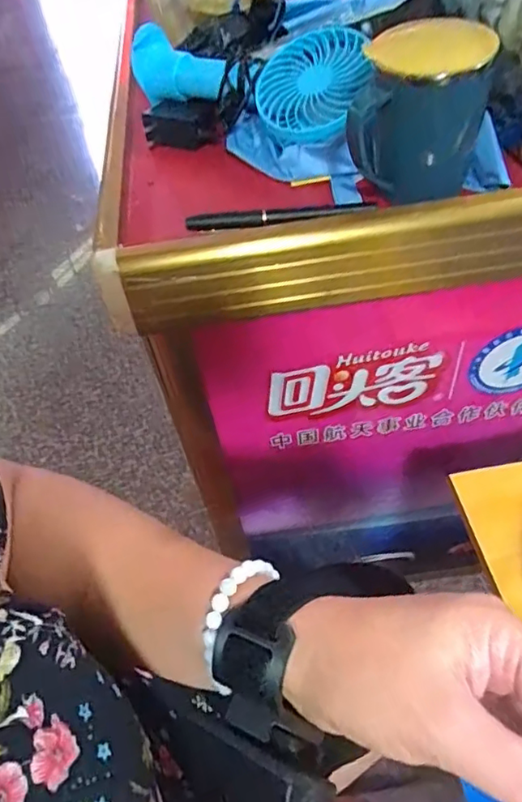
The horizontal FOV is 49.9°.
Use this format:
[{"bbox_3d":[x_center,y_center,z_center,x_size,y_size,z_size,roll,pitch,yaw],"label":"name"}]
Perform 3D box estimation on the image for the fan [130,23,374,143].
[{"bbox_3d":[-0.007,-0.297,0.504,0.237,0.056,0.089,28,59,26],"label":"fan"}]

